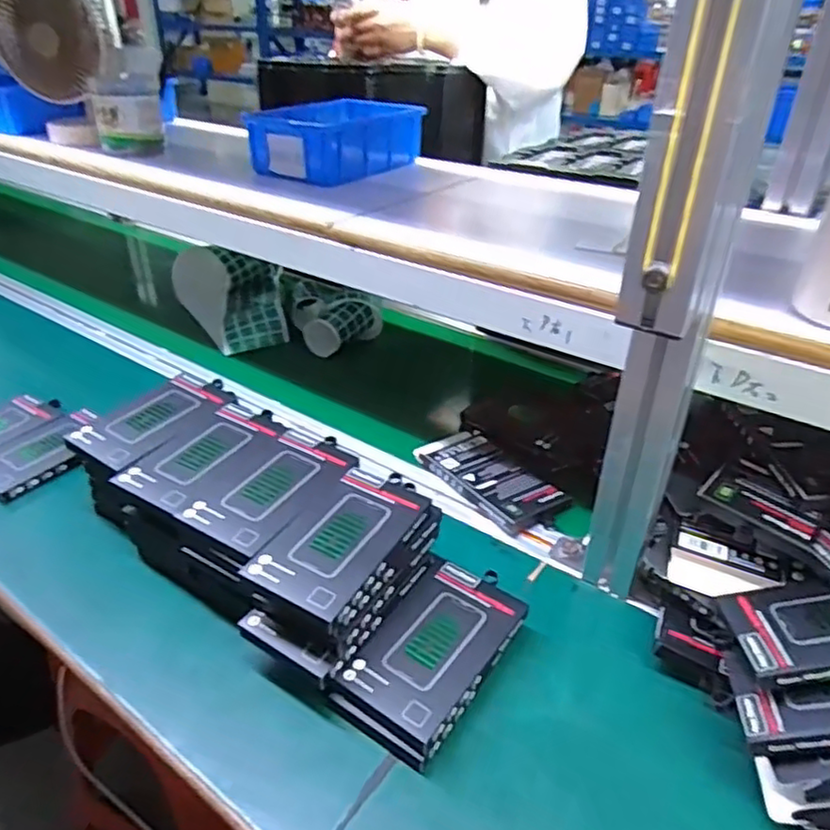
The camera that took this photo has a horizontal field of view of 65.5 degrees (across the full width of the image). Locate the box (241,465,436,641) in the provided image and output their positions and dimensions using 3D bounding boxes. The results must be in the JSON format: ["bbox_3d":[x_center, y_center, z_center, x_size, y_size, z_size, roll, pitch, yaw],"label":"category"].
[{"bbox_3d":[-0.051,0.093,0.476,0.077,0.027,0.133,19,38,24],"label":"box"}]

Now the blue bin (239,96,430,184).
[{"bbox_3d":[-0.090,-0.332,0.781,0.110,0.060,0.191,22,38,30],"label":"blue bin"}]

